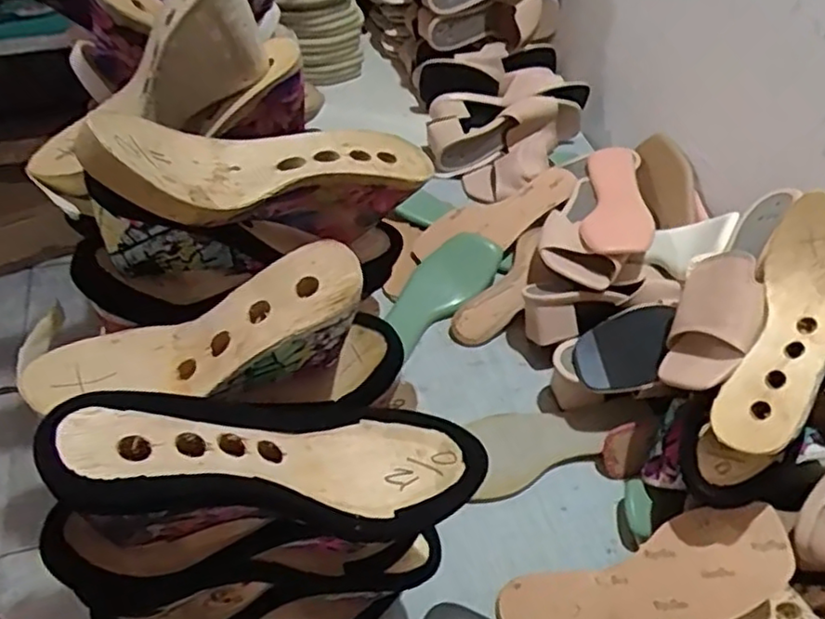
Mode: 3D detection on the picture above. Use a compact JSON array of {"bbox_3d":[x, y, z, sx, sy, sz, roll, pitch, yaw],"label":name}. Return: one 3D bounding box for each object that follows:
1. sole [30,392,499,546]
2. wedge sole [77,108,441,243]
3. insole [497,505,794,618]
[{"bbox_3d":[-0.081,0.094,0.390,0.247,0.086,0.084,11,41,-35],"label":"sole"},{"bbox_3d":[-0.112,-0.095,0.488,0.245,0.079,0.081,-5,47,-34],"label":"wedge sole"},{"bbox_3d":[0.198,0.235,0.565,0.243,0.009,0.082,-22,59,0],"label":"insole"}]

